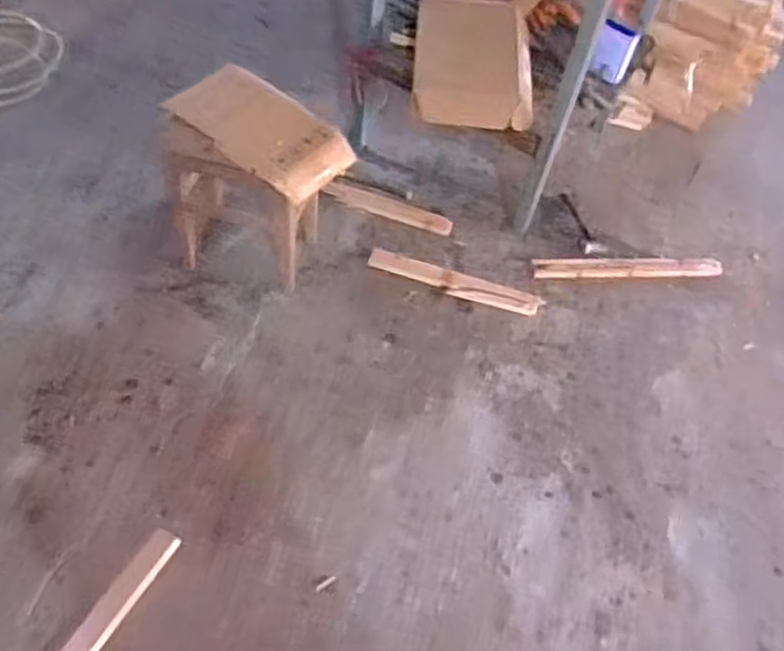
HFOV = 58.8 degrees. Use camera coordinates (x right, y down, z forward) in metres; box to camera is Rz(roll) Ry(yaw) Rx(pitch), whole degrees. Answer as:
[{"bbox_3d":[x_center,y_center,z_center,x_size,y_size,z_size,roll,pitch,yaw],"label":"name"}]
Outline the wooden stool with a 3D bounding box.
[{"bbox_3d":[-0.324,-0.316,1.590,0.379,0.362,0.291,31,57,15],"label":"wooden stool"}]

